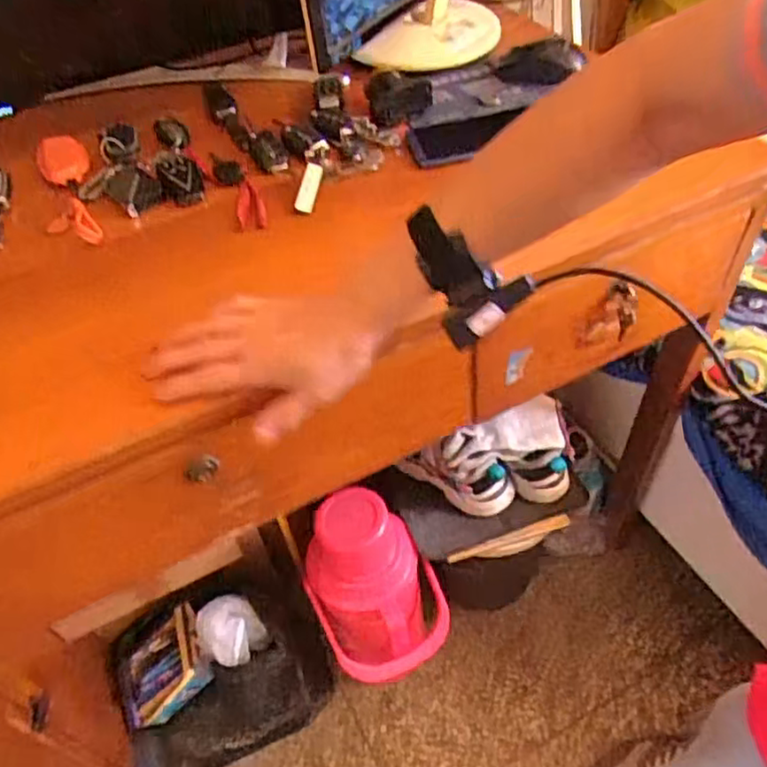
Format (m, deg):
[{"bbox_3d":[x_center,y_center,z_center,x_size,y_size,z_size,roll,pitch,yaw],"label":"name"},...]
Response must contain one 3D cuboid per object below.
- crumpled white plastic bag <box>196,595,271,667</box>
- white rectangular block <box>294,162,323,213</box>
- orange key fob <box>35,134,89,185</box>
[{"bbox_3d":[-0.210,0.358,0.947,0.086,0.093,0.086,31,58,30],"label":"crumpled white plastic bag"},{"bbox_3d":[-0.076,-0.199,0.675,0.020,0.011,0.060,8,74,14],"label":"white rectangular block"},{"bbox_3d":[-0.357,-0.251,0.741,0.051,0.009,0.087,-22,59,-18],"label":"orange key fob"}]

